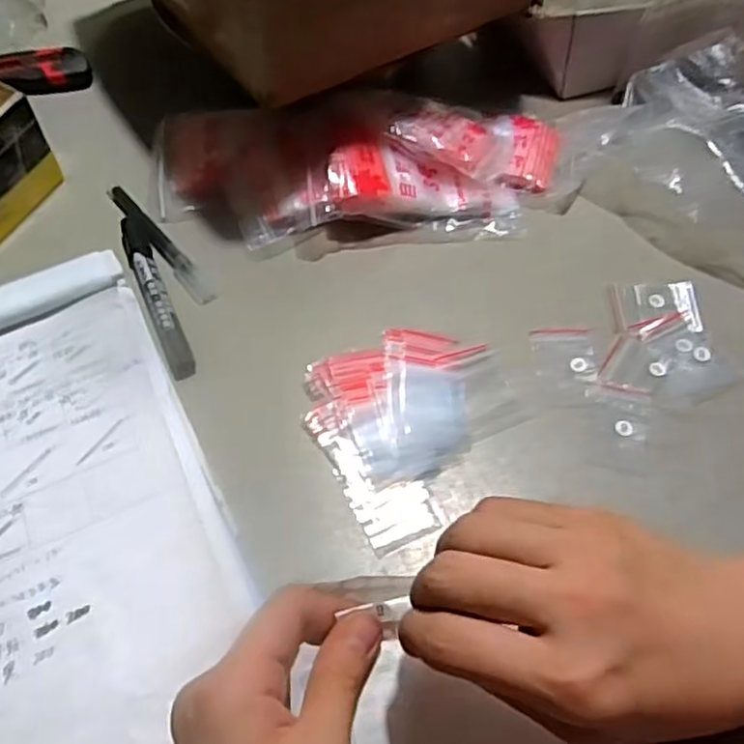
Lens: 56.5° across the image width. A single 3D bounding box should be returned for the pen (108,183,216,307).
[{"bbox_3d":[-0.155,-0.095,0.499,0.014,0.012,0.132,-35,64,-20],"label":"pen"}]

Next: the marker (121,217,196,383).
[{"bbox_3d":[-0.146,-0.055,0.466,0.019,0.019,0.148,-20,60,-12],"label":"marker"}]

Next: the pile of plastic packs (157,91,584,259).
[{"bbox_3d":[-0.003,-0.156,0.509,0.306,0.036,0.128,-4,58,-2],"label":"pile of plastic packs"}]

